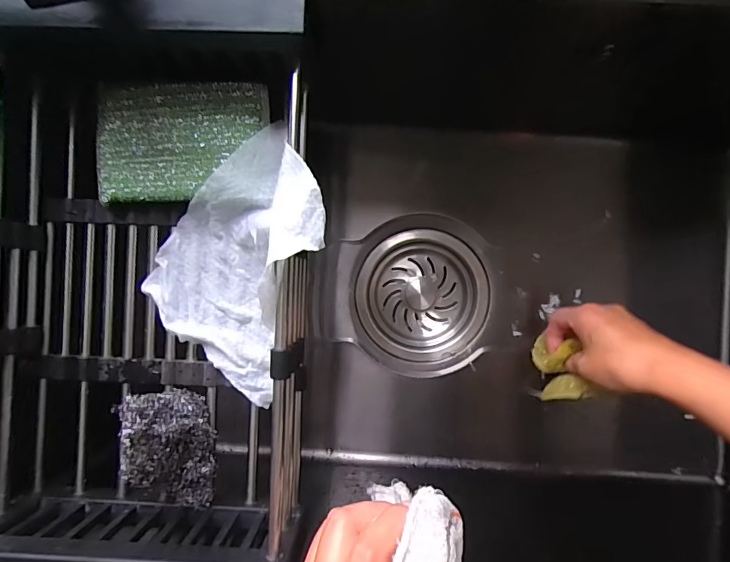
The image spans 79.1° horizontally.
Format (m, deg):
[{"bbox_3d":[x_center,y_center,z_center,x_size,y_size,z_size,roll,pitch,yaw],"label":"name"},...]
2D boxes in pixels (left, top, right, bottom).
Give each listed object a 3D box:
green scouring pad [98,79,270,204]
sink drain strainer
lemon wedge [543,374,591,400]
[{"bbox_3d":[-0.132,-0.099,0.314,0.118,0.015,0.082,-2,92,8],"label":"green scouring pad"},{"bbox_3d":[0.061,0.015,0.481,0.142,0.045,0.163,1,90,1],"label":"sink drain strainer"},{"bbox_3d":[0.192,0.102,0.426,0.041,0.020,0.020,-12,91,9],"label":"lemon wedge"}]

